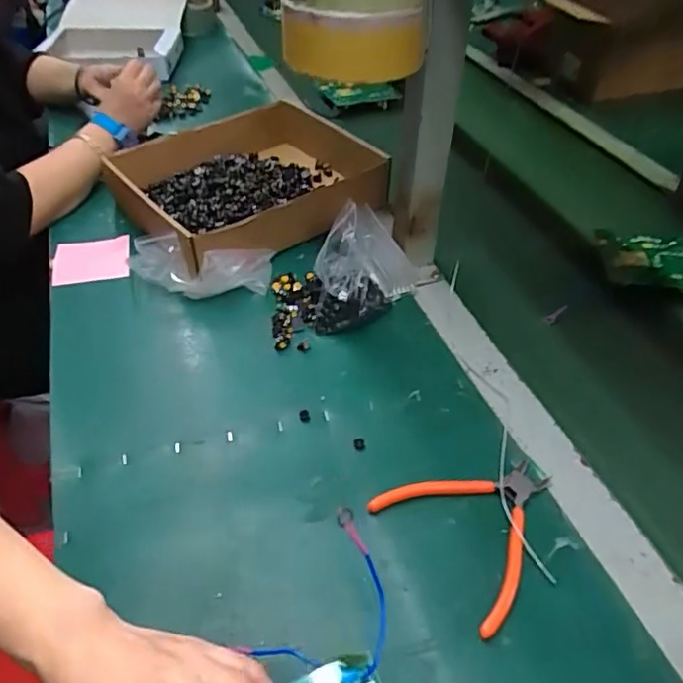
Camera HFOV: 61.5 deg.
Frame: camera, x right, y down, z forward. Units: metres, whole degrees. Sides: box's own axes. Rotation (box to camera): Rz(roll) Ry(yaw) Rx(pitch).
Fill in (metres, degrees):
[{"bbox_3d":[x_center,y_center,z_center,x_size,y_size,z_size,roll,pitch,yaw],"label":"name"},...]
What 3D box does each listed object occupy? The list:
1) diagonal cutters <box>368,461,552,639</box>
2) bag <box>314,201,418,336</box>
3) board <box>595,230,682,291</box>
[{"bbox_3d":[0.112,0.139,0.462,0.132,0.008,0.126,-29,52,-27],"label":"diagonal cutters"},{"bbox_3d":[0.030,-0.089,0.615,0.105,0.117,0.124,5,45,4],"label":"bag"},{"bbox_3d":[0.386,-0.098,0.704,0.125,0.020,0.108,5,45,4],"label":"board"}]

